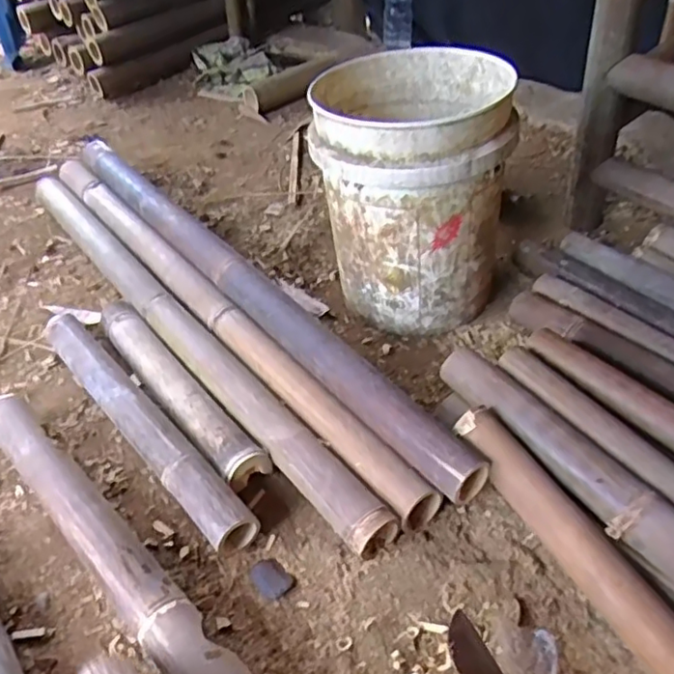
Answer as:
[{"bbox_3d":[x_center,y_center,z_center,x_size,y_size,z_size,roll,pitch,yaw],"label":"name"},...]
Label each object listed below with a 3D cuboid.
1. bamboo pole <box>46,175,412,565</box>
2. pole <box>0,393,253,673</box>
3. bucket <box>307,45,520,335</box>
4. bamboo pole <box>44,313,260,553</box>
[{"bbox_3d":[-0.306,-0.048,1.077,0.068,0.070,1.147,-29,48,-26],"label":"bamboo pole"},{"bbox_3d":[-0.277,0.247,0.753,0.068,0.070,0.606,-34,50,-30],"label":"pole"},{"bbox_3d":[0.118,-0.218,1.013,0.279,0.379,0.290,4,42,7],"label":"bucket"},{"bbox_3d":[-0.291,0.115,0.905,0.057,0.069,0.539,-31,49,-28],"label":"bamboo pole"}]

